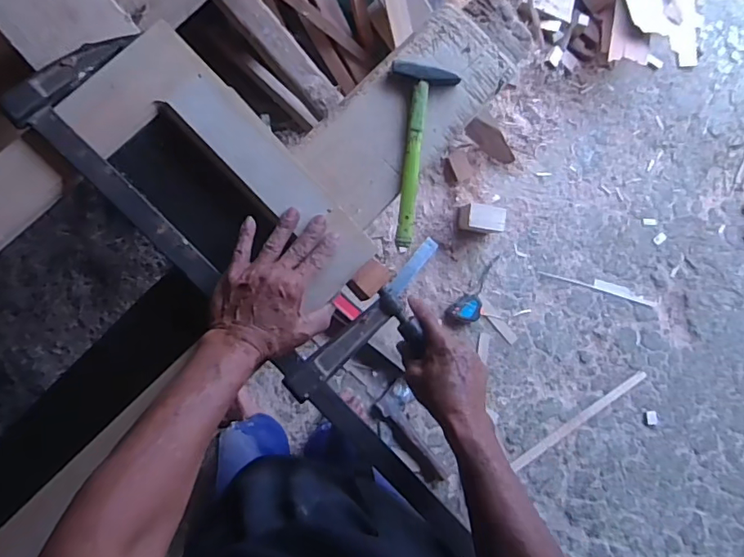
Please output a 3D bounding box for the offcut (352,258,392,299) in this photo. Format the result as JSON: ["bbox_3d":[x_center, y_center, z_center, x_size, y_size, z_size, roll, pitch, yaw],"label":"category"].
[{"bbox_3d":[0.001,-0.001,0.598,0.041,0.008,0.030,-43,92,-9],"label":"offcut"}]

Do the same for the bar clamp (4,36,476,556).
[{"bbox_3d":[-0.091,0.012,0.569,0.672,0.043,0.151,46,81,-6],"label":"bar clamp"}]

